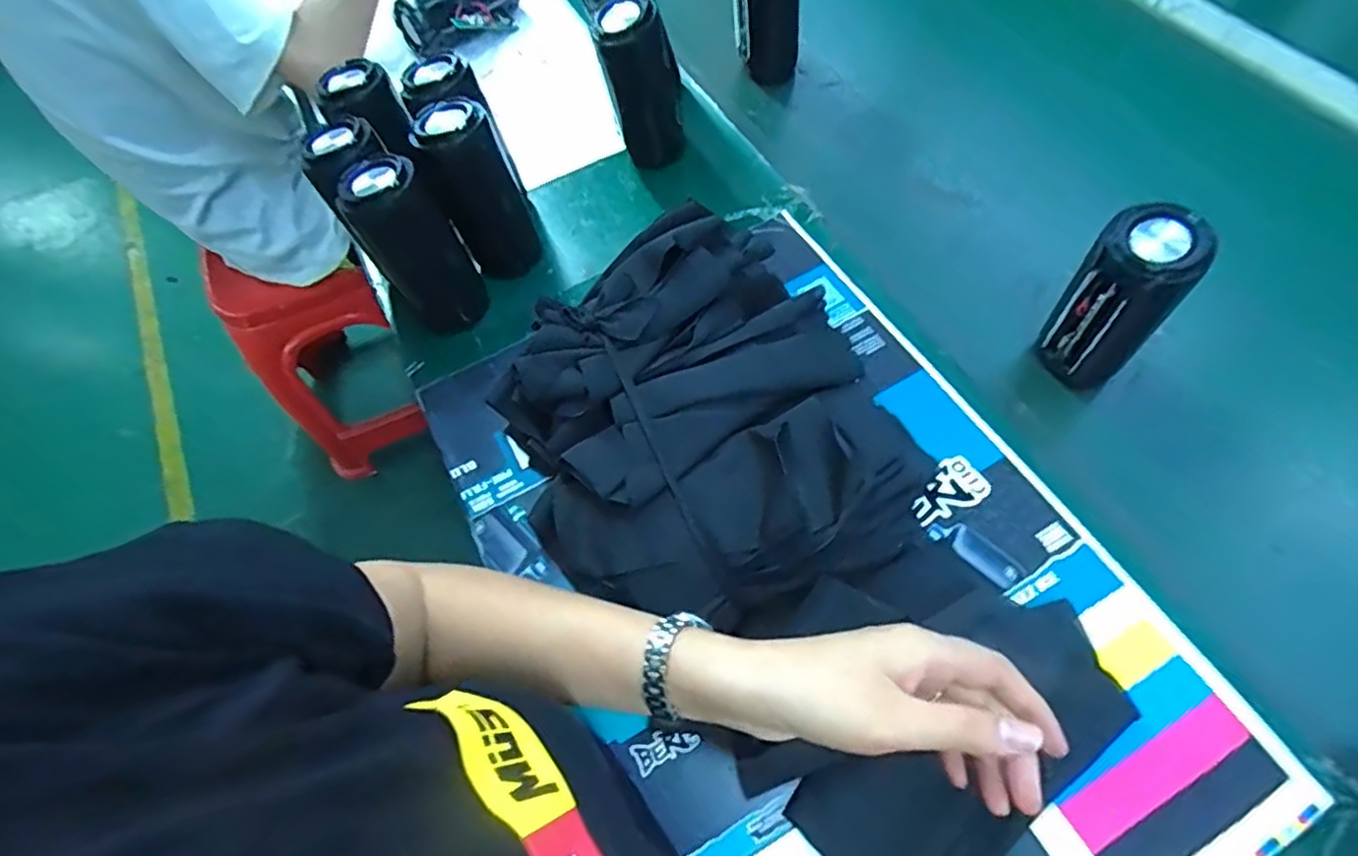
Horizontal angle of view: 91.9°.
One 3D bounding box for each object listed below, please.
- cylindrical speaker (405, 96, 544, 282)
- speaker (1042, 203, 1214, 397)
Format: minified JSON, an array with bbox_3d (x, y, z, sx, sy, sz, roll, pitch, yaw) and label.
[{"bbox_3d":[-0.168,-0.197,0.560,0.071,0.146,0.065,-2,63,5],"label":"cylindrical speaker"},{"bbox_3d":[0.303,-0.083,0.469,0.067,0.153,0.051,40,73,22],"label":"speaker"}]

